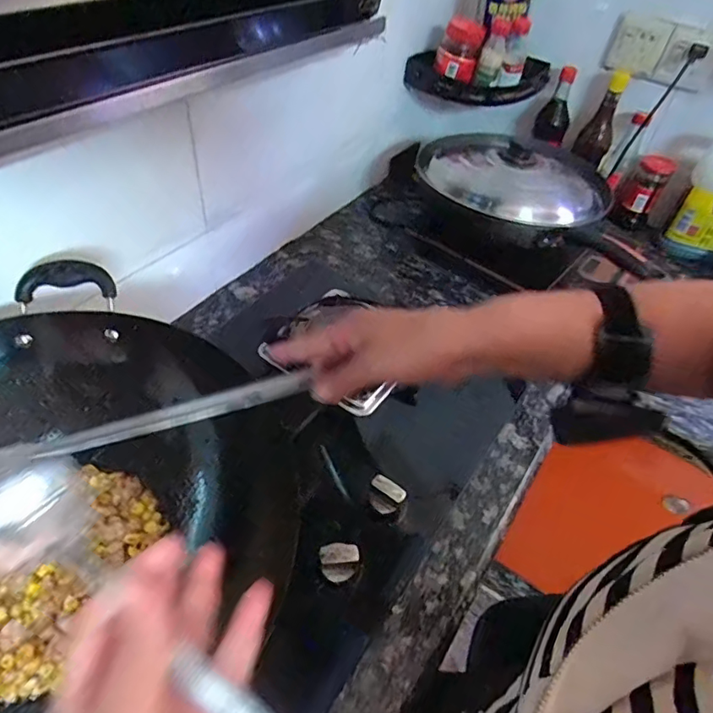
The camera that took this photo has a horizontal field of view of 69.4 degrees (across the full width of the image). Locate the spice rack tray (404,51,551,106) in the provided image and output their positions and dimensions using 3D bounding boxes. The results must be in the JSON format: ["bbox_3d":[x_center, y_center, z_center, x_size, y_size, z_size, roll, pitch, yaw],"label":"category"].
[{"bbox_3d":[0.247,-0.574,1.065,0.299,0.083,0.086,7,46,-1],"label":"spice rack tray"}]

